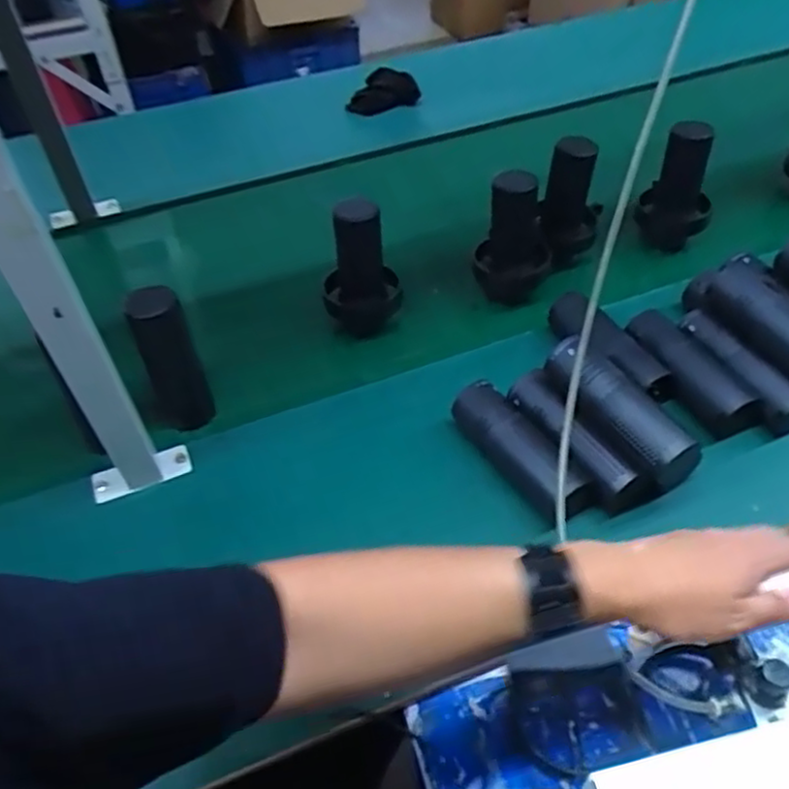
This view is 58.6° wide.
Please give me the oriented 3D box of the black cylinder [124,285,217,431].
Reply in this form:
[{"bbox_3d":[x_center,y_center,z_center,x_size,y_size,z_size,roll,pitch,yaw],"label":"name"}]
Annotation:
[{"bbox_3d":[-0.236,-0.032,0.752,0.052,0.166,0.056,-20,50,-14],"label":"black cylinder"}]

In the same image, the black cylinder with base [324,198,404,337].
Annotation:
[{"bbox_3d":[-0.043,-0.158,0.847,0.092,0.178,0.085,-8,48,-4],"label":"black cylinder with base"}]

